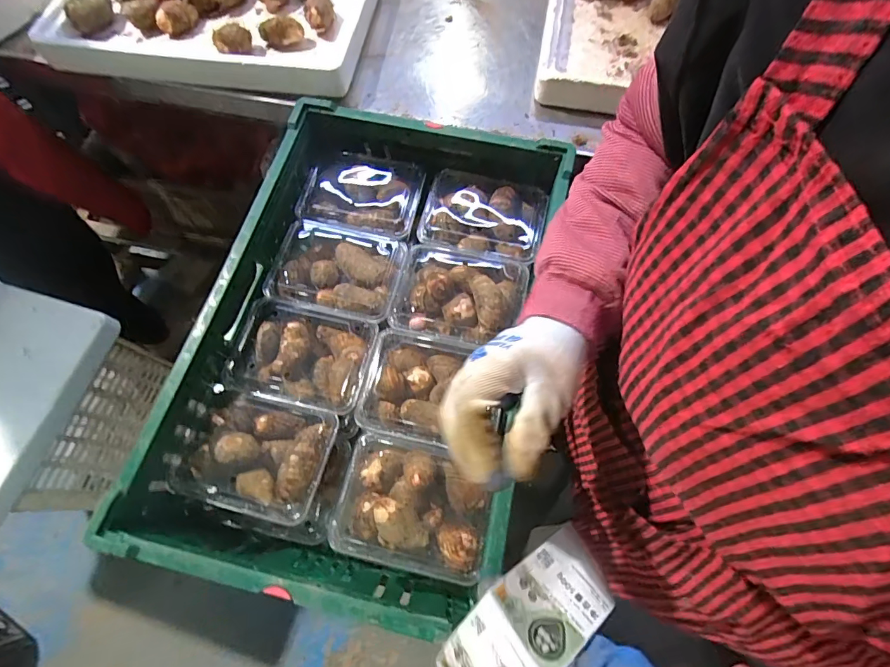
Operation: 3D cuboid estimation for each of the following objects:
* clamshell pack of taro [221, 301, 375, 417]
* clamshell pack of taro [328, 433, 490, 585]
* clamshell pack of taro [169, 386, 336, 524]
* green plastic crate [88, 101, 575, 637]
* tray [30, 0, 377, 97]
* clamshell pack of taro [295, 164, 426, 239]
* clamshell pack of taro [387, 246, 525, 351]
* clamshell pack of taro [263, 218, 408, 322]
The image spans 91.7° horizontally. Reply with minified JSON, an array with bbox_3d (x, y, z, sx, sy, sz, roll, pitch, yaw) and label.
[{"bbox_3d":[-0.187,0.031,0.571,0.179,0.052,0.130,11,69,5],"label":"clamshell pack of taro"},{"bbox_3d":[-0.038,0.195,0.496,0.170,0.051,0.129,13,69,6],"label":"clamshell pack of taro"},{"bbox_3d":[-0.232,0.145,0.522,0.174,0.052,0.129,12,69,5],"label":"clamshell pack of taro"},{"bbox_3d":[-0.091,0.003,0.567,0.378,0.160,0.586,13,69,6],"label":"green plastic crate"},{"bbox_3d":[-0.375,-0.511,0.683,0.495,0.081,0.305,8,69,4],"label":"tray"},{"bbox_3d":[-0.128,-0.204,0.656,0.170,0.052,0.129,8,69,4],"label":"clamshell pack of taro"},{"bbox_3d":[0.018,-0.047,0.592,0.171,0.058,0.138,13,69,6],"label":"clamshell pack of taro"},{"bbox_3d":[-0.155,-0.083,0.622,0.186,0.072,0.135,11,69,5],"label":"clamshell pack of taro"}]

